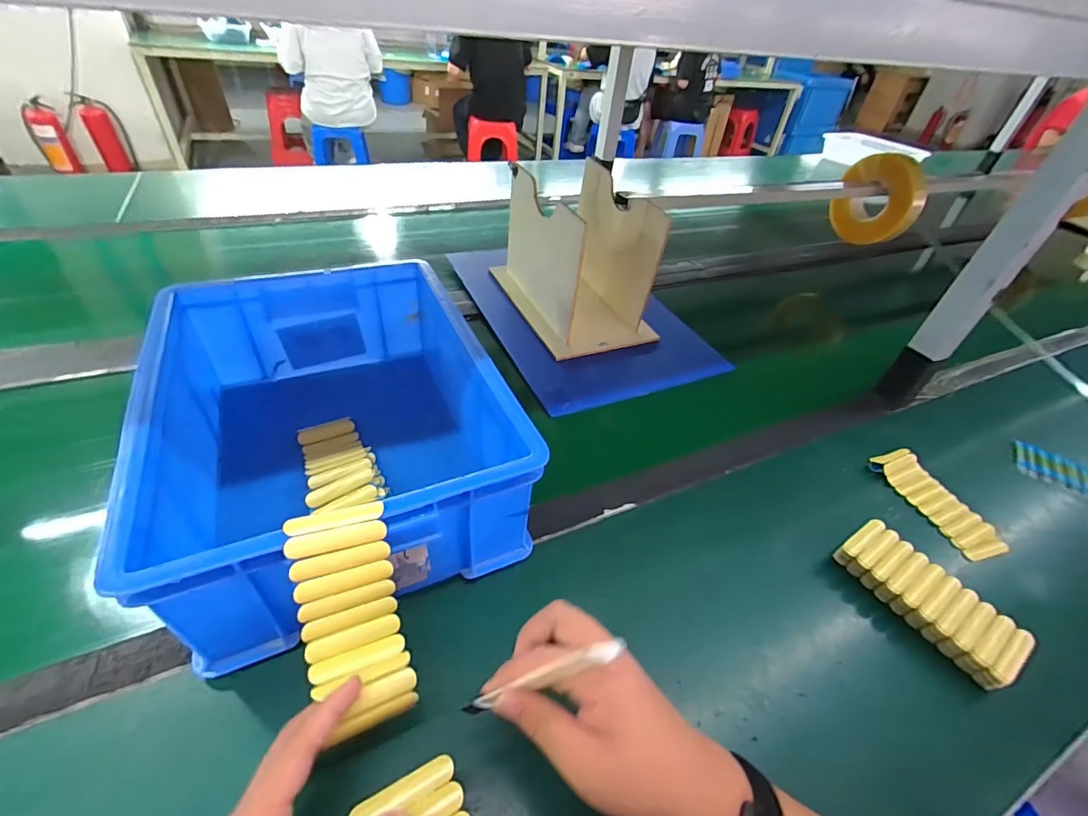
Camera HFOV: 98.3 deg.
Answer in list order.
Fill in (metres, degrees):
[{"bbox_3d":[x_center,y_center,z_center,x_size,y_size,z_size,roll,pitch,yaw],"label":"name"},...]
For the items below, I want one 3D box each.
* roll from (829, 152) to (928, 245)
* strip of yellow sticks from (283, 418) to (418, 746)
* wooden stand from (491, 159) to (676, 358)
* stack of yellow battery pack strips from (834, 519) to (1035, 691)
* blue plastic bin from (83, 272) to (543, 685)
[{"bbox_3d":[0.731,-0.459,1.041,0.062,0.175,0.202,18,35,-39],"label":"roll"},{"bbox_3d":[-0.183,0.093,0.426,0.068,0.118,0.353,-14,27,-22],"label":"strip of yellow sticks"},{"bbox_3d":[0.052,-0.255,0.788,0.183,0.195,0.281,-14,46,-22],"label":"wooden stand"},{"bbox_3d":[0.382,0.192,0.471,0.066,0.050,0.155,-23,50,-29],"label":"stack of yellow battery pack strips"},{"bbox_3d":[-0.215,0.010,0.500,0.293,0.158,0.400,-14,46,-22],"label":"blue plastic bin"}]

